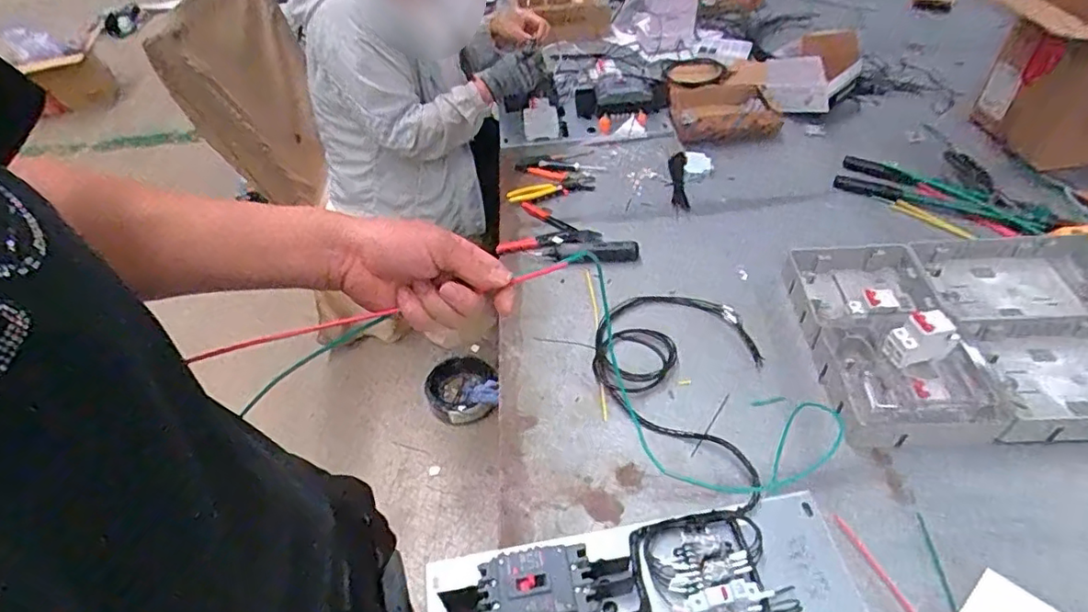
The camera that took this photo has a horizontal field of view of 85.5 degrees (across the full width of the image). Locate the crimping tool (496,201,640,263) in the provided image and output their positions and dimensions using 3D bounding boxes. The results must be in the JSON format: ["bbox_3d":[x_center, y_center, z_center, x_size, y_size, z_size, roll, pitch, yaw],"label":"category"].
[{"bbox_3d":[0.048,-0.119,1.115,0.254,0.019,0.122,18,52,21],"label":"crimping tool"}]

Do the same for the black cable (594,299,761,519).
[{"bbox_3d":[0.198,0.116,0.908,0.259,0.037,0.367,9,44,14],"label":"black cable"}]

